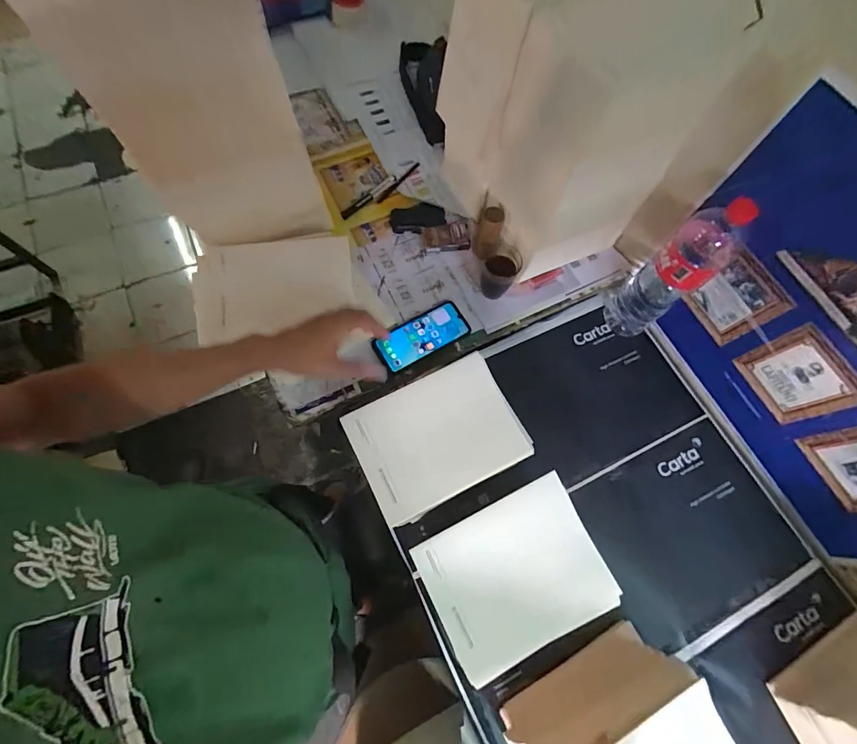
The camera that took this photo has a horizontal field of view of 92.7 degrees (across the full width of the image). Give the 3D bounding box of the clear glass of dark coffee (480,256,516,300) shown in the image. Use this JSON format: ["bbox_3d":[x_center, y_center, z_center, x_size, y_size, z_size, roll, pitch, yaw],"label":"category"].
[{"bbox_3d":[0.127,-0.172,0.754,0.059,0.083,0.057,22,71,5],"label":"clear glass of dark coffee"}]

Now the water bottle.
[{"bbox_3d":[0.405,-0.163,0.696,0.084,0.319,0.094,-43,77,-16],"label":"water bottle"}]

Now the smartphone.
[{"bbox_3d":[-0.012,-0.065,0.747,0.174,0.018,0.074,-29,74,-12],"label":"smartphone"}]

